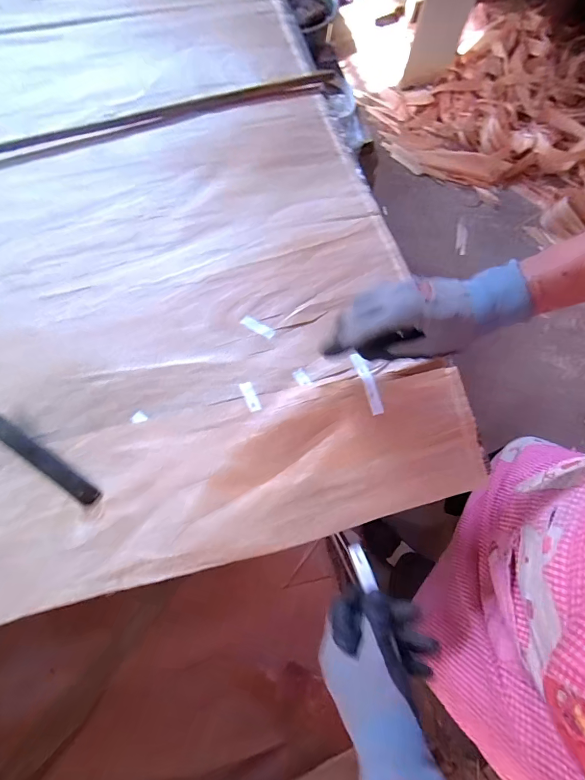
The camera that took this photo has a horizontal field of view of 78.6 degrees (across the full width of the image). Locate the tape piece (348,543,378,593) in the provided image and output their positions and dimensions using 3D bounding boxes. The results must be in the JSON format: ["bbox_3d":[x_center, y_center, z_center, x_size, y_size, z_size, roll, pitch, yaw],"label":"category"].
[{"bbox_3d":[0.071,0.181,0.366,0.015,0.006,0.047,-18,39,-7],"label":"tape piece"}]

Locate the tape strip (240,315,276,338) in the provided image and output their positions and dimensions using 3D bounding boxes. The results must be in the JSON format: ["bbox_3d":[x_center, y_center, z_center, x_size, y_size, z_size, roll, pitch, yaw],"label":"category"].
[{"bbox_3d":[-0.044,-0.081,0.454,0.045,0.004,0.014,30,73,9],"label":"tape strip"}]

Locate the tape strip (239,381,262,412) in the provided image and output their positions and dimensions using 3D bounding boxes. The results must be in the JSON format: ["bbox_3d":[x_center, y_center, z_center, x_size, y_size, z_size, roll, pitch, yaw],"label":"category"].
[{"bbox_3d":[-0.049,0.007,0.421,0.014,0.004,0.039,-25,73,-9],"label":"tape strip"}]

